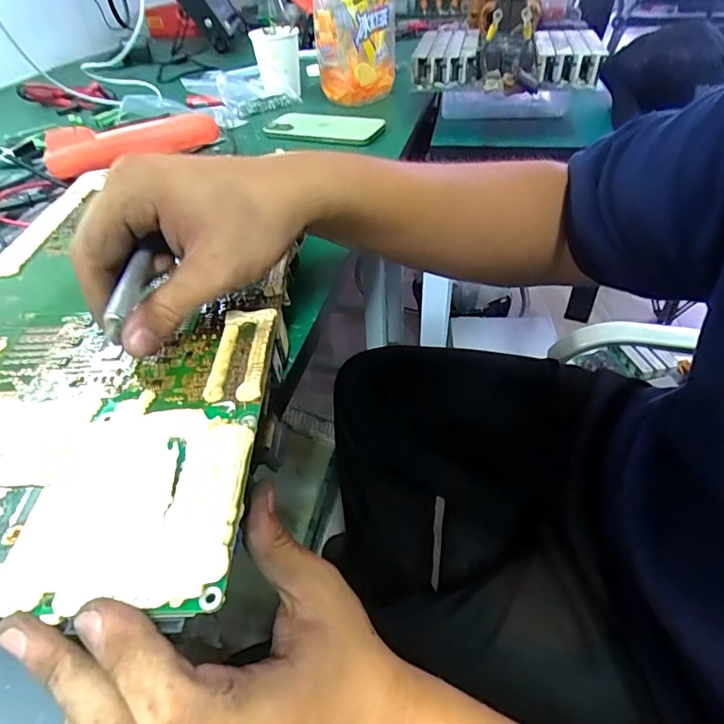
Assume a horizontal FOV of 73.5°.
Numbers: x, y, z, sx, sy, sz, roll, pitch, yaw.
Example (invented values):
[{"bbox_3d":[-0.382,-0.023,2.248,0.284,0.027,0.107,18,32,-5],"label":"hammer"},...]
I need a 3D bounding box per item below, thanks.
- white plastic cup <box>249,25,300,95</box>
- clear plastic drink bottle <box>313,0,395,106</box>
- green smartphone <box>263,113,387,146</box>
[{"bbox_3d":[-0.121,-0.433,0.699,0.065,0.084,0.062,-12,43,-9],"label":"white plastic cup"},{"bbox_3d":[-0.009,-0.451,0.630,0.100,0.183,0.108,0,43,3],"label":"clear plastic drink bottle"},{"bbox_3d":[-0.045,-0.289,0.600,0.144,0.014,0.066,14,45,18],"label":"green smartphone"}]

